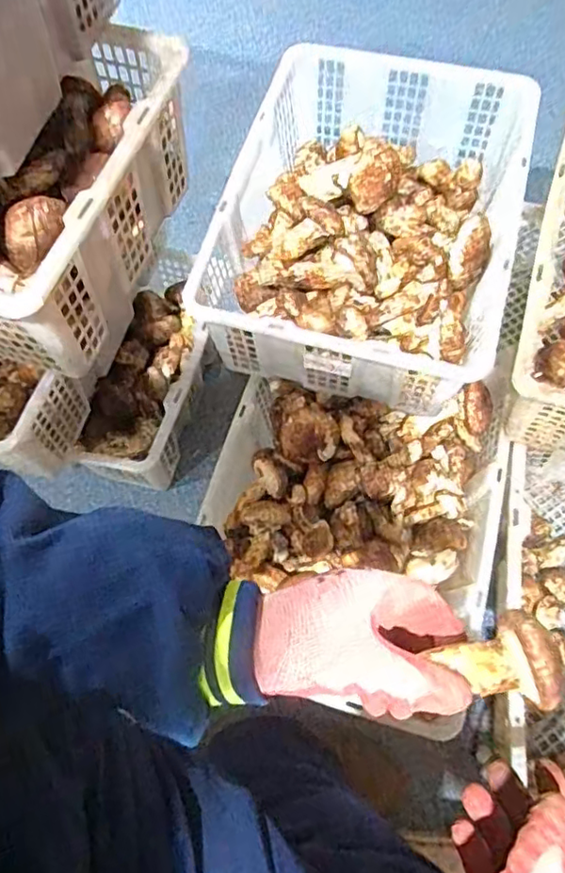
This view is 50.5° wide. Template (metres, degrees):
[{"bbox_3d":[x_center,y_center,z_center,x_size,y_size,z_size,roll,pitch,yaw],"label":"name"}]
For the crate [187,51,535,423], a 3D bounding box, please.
[{"bbox_3d":[0.117,-0.284,0.808,0.351,0.156,0.471,14,67,8],"label":"crate"}]

